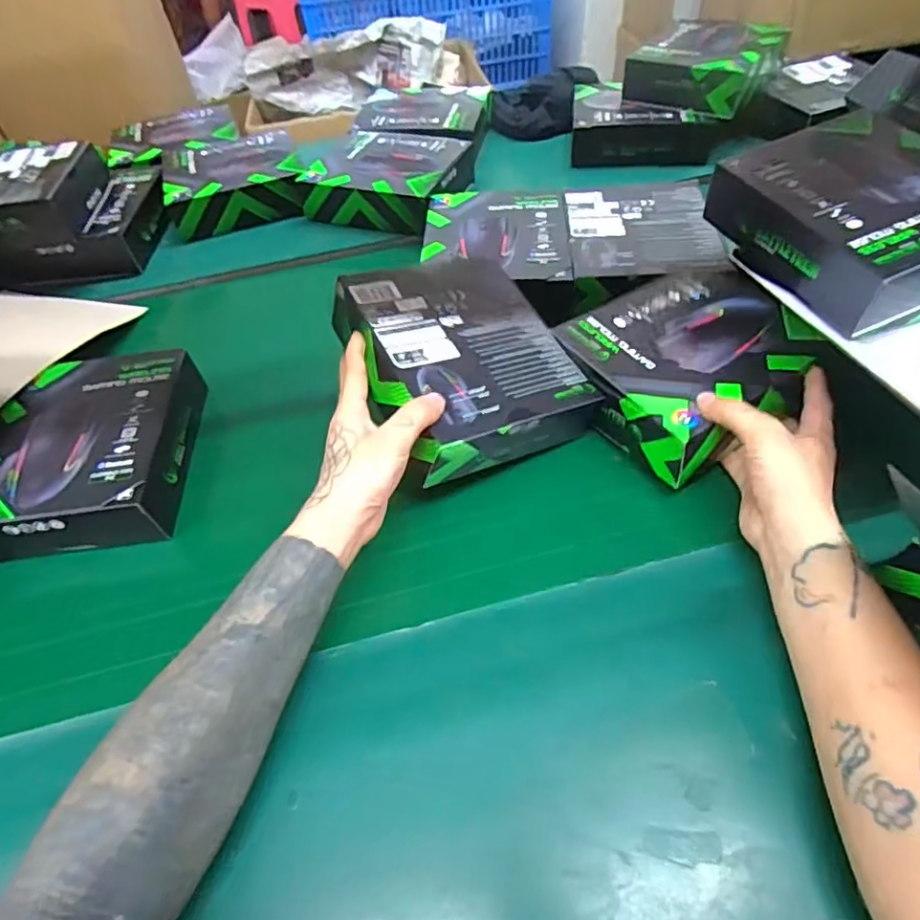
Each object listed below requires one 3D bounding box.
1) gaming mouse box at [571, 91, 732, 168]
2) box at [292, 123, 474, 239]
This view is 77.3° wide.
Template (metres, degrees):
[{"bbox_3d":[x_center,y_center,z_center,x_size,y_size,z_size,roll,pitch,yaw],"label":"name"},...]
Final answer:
[{"bbox_3d":[0.251,-0.460,0.797,0.189,0.060,0.125,3,51,9],"label":"gaming mouse box"},{"bbox_3d":[-0.089,-0.373,0.762,0.192,0.054,0.163,17,55,19],"label":"box"}]

